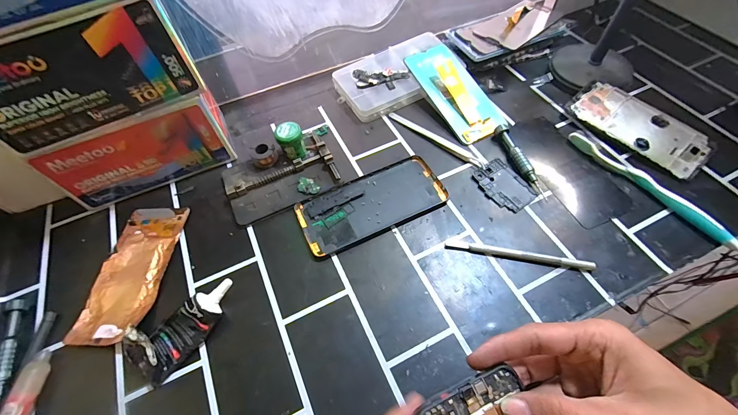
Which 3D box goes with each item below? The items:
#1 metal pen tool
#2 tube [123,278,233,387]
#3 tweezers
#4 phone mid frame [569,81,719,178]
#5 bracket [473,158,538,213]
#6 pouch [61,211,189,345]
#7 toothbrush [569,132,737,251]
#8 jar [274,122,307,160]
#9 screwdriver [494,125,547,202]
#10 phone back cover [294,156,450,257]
[{"bbox_3d":[0.148,0.047,0.325,0.137,0.008,0.009,9,58,9],"label":"metal pen tool"},{"bbox_3d":[-0.167,0.103,0.294,0.044,0.030,0.095,32,64,22],"label":"tube"},{"bbox_3d":[0.083,-0.088,0.412,0.142,0.005,0.012,37,66,24],"label":"tweezers"},{"bbox_3d":[0.324,-0.101,0.395,0.070,0.006,0.153,-42,67,-9],"label":"phone mid frame"},{"bbox_3d":[0.153,-0.026,0.371,0.045,0.004,0.065,-28,60,-14],"label":"bracket"},{"bbox_3d":[-0.244,0.062,0.337,0.068,0.014,0.147,2,57,5],"label":"pouch"},{"bbox_3d":[0.301,-0.026,0.354,0.014,0.017,0.183,-31,61,-16],"label":"toothbrush"},{"bbox_3d":[-0.092,-0.078,0.390,0.029,0.037,0.031,-2,57,2],"label":"jar"},{"bbox_3d":[0.177,-0.055,0.381,0.013,0.013,0.106,-16,57,-7],"label":"screwdriver"},{"bbox_3d":[0.002,-0.007,0.367,0.160,0.004,0.073,-23,59,-11],"label":"phone back cover"}]

